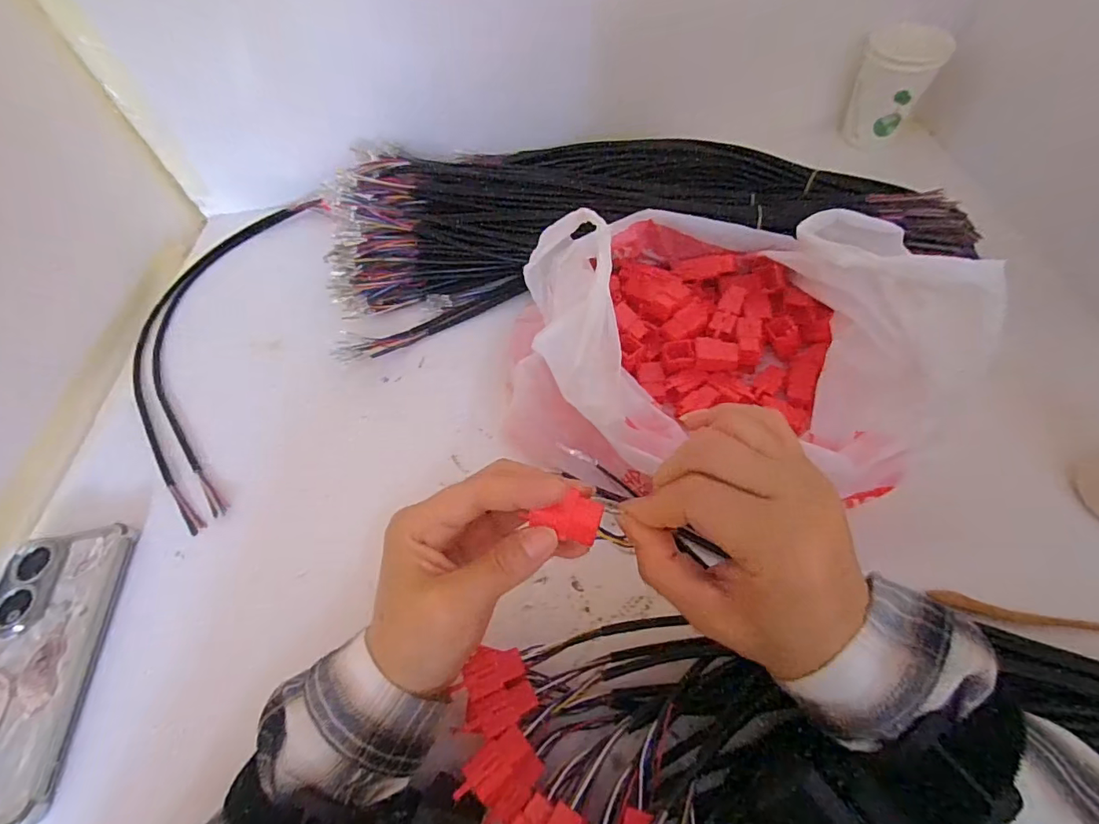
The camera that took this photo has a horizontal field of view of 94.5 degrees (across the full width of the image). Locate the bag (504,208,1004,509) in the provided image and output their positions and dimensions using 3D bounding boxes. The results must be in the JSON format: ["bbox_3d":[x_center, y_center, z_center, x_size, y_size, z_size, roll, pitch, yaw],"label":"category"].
[{"bbox_3d":[0.102,-0.064,0.335,0.249,0.121,0.215,0,56,3],"label":"bag"}]

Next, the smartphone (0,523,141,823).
[{"bbox_3d":[-0.304,0.148,0.298,0.073,0.011,0.158,-8,56,-2],"label":"smartphone"}]

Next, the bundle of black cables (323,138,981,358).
[{"bbox_3d":[0.062,-0.178,0.457,0.510,0.065,0.225,-5,56,0],"label":"bundle of black cables"}]

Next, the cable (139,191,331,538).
[{"bbox_3d":[-0.299,-0.069,0.443,0.144,0.025,0.343,0,56,3],"label":"cable"}]

